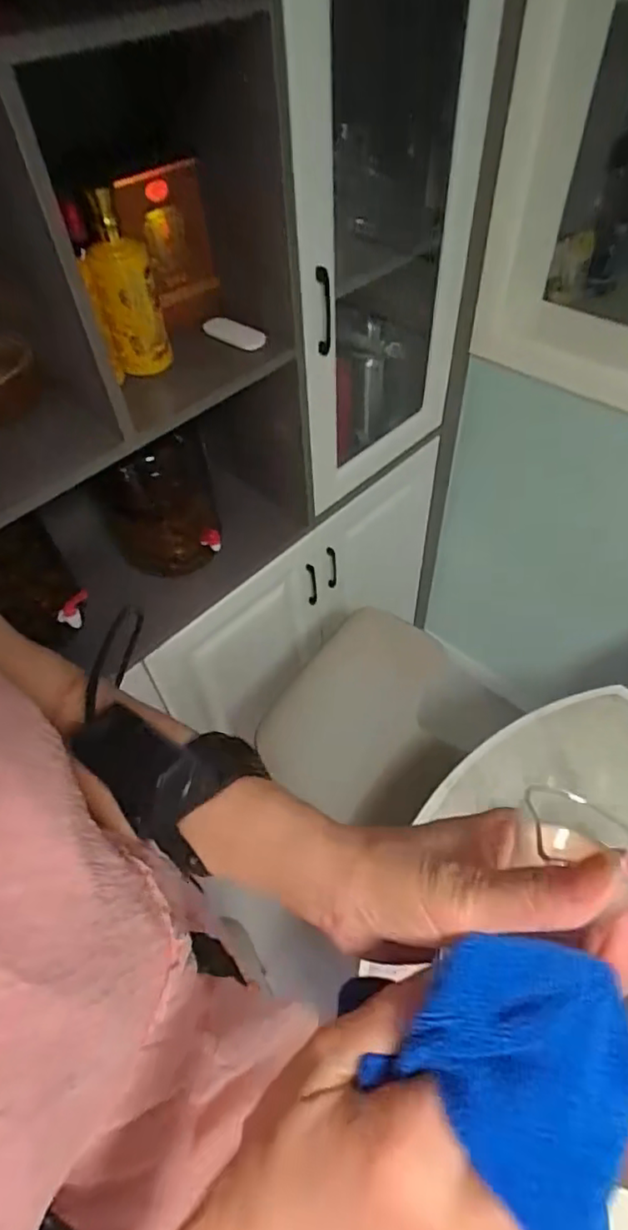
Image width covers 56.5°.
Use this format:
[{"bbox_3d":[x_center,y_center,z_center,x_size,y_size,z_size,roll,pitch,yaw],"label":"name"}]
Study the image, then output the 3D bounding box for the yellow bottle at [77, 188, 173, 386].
[{"bbox_3d":[-0.238,-0.401,0.724,0.081,0.193,0.062,-15,52,-8],"label":"yellow bottle"}]

